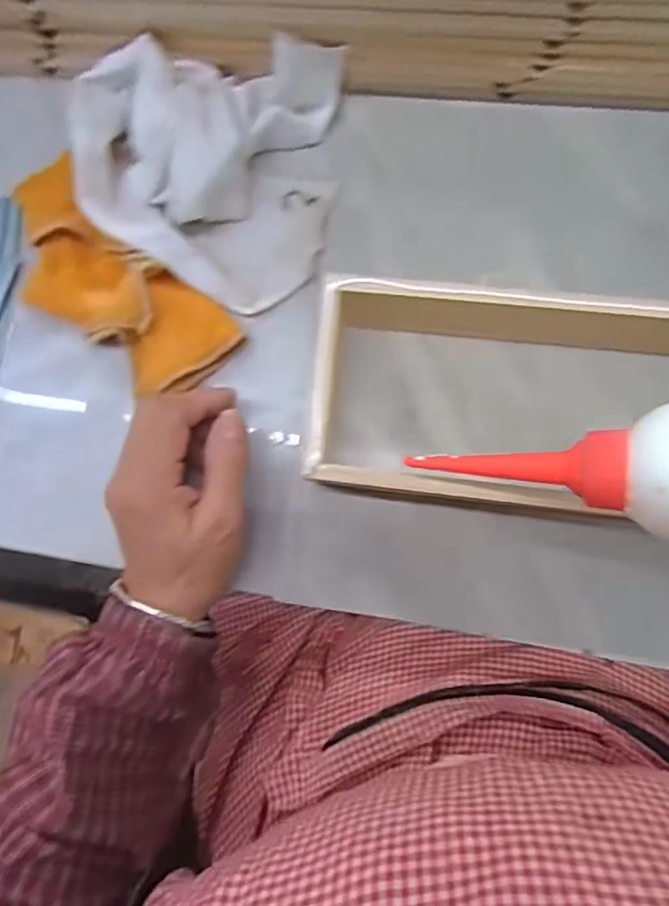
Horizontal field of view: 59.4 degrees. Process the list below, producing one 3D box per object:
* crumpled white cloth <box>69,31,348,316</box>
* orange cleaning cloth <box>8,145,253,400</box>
[{"bbox_3d":[-0.077,-0.159,0.333,0.144,0.038,0.132,6,88,4],"label":"crumpled white cloth"},{"bbox_3d":[-0.140,-0.104,0.344,0.173,0.034,0.073,44,91,5],"label":"orange cleaning cloth"}]

